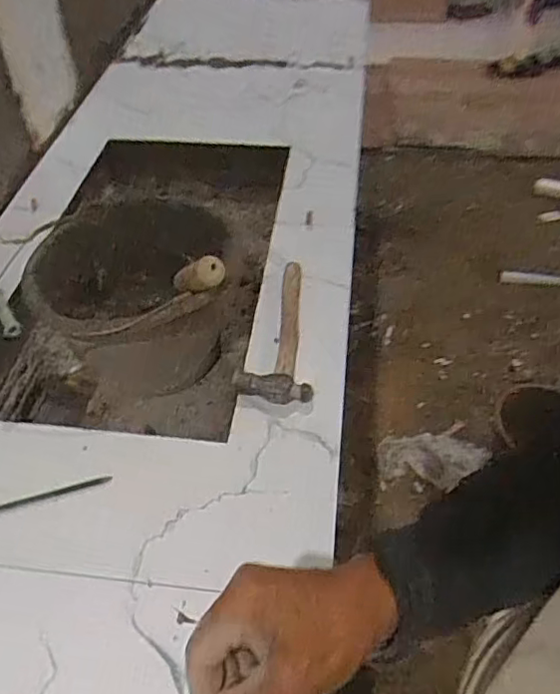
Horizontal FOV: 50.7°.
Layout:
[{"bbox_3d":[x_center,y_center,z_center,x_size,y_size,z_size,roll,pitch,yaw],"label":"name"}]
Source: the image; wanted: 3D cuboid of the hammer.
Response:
[{"bbox_3d":[-0.004,-0.028,0.797,0.093,0.029,0.243,1,48,3],"label":"hammer"}]

